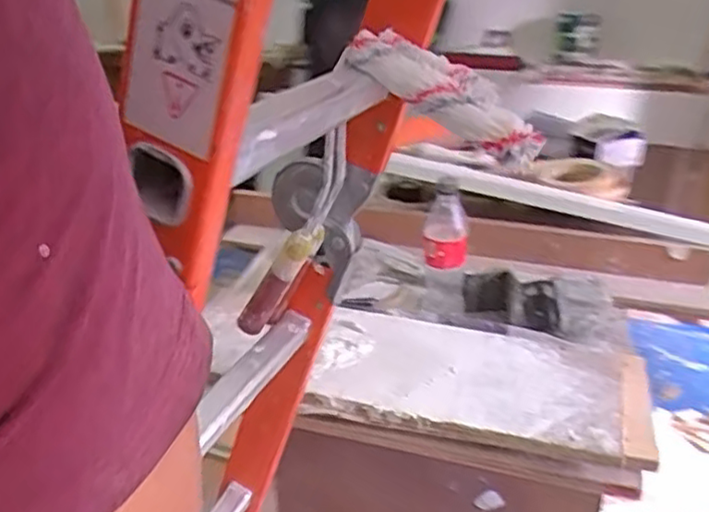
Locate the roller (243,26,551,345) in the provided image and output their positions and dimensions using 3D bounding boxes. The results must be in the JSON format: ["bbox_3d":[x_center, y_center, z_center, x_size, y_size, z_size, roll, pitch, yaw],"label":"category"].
[{"bbox_3d":[-0.005,-0.035,0.596,0.162,0.321,0.070,39,34,-2],"label":"roller"}]

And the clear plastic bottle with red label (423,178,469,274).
[{"bbox_3d":[0.135,-0.046,1.023,0.061,0.121,0.072,2,24,3],"label":"clear plastic bottle with red label"}]

